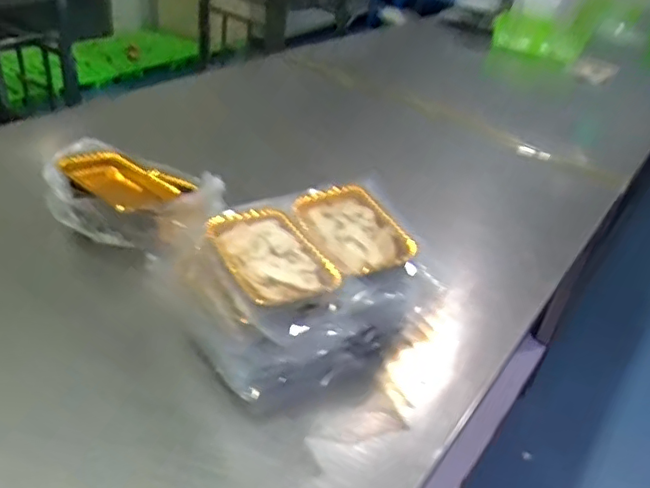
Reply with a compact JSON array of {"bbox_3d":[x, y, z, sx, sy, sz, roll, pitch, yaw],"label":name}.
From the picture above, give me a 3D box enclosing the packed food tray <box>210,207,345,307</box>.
[{"bbox_3d":[-0.073,0.014,0.782,0.127,0.023,0.187,-13,40,-27],"label":"packed food tray"}]

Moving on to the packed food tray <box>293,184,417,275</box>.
[{"bbox_3d":[0.039,-0.025,0.857,0.130,0.025,0.196,-12,39,-26],"label":"packed food tray"}]

